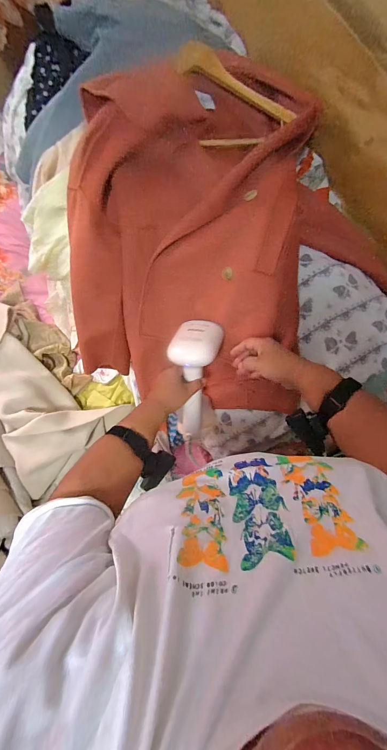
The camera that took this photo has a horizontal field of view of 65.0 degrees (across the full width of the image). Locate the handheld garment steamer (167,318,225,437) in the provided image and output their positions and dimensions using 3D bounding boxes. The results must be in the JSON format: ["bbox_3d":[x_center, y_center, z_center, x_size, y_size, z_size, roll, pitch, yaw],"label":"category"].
[{"bbox_3d":[0.000,0.016,0.630,0.099,0.098,0.243,5,107,3],"label":"handheld garment steamer"}]

